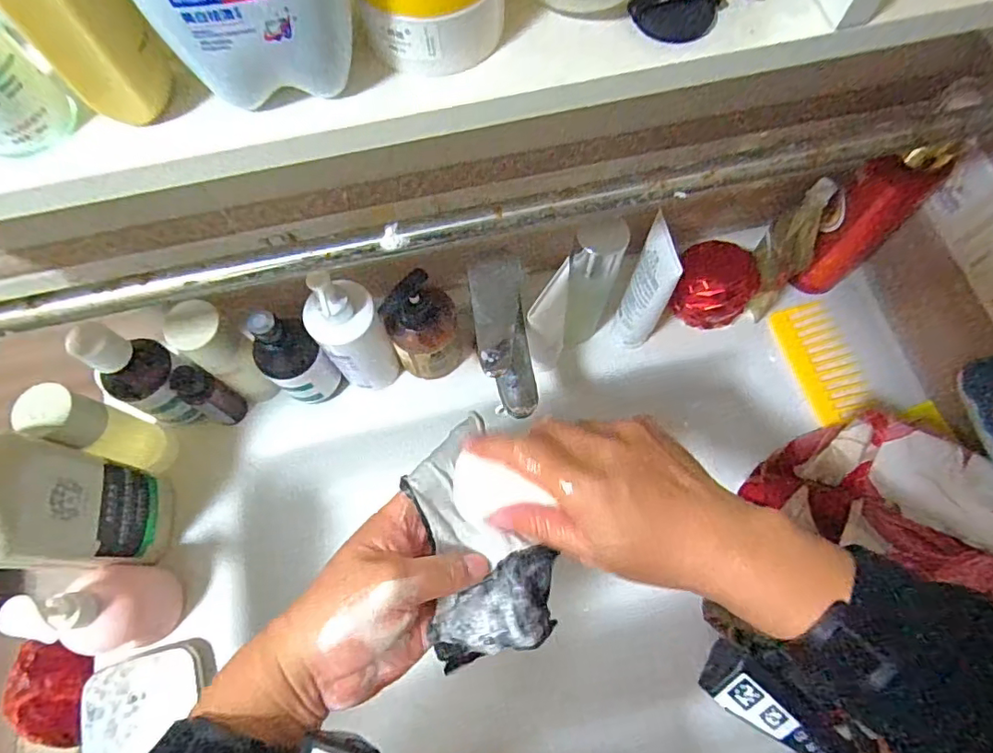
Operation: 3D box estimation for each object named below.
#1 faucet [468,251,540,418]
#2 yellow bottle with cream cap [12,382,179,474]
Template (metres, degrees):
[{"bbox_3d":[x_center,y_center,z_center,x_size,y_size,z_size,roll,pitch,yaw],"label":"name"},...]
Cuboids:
[{"bbox_3d":[0.007,-0.032,0.430,0.045,0.046,0.132,-11,96,-3],"label":"faucet"},{"bbox_3d":[-0.326,0.046,0.459,0.038,0.133,0.040,17,71,7],"label":"yellow bottle with cream cap"}]

